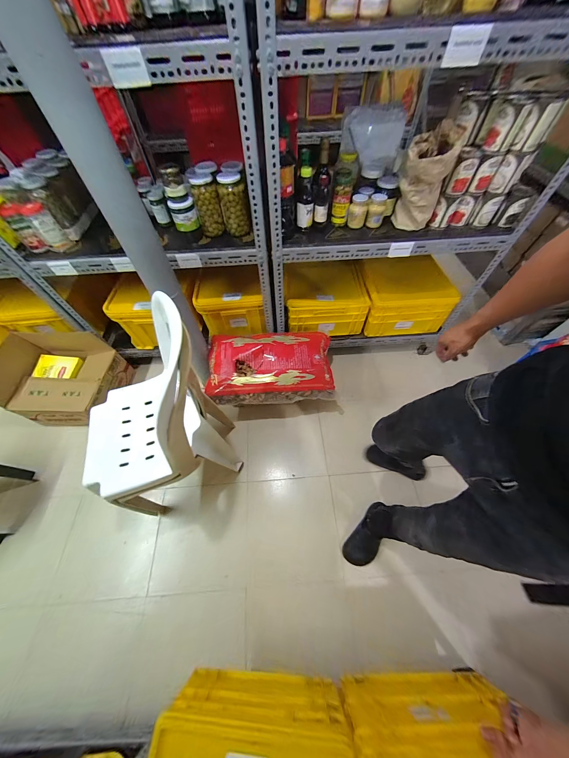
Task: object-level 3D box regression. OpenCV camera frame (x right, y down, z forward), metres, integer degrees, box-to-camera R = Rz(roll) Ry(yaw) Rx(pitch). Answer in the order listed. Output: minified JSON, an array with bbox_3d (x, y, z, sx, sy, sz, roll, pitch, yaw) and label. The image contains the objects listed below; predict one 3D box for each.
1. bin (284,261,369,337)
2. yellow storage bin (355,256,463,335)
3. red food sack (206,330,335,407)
[{"bbox_3d":[0.214,-0.441,1.309,0.404,0.204,0.358,-2,58,1],"label":"bin"},{"bbox_3d":[0.640,-0.437,1.299,0.440,0.223,0.339,-1,58,2],"label":"yellow storage bin"},{"bbox_3d":[-0.061,-0.066,1.160,0.611,0.141,0.345,-7,58,-2],"label":"red food sack"}]

